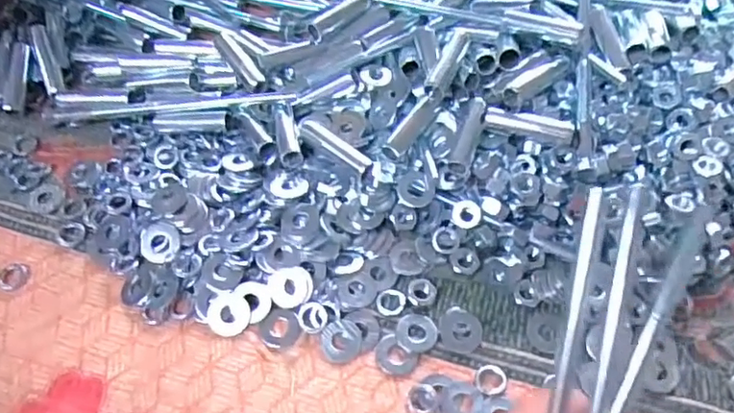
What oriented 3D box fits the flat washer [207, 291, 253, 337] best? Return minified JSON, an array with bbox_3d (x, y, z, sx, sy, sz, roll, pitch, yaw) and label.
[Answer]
[{"bbox_3d":[-0.064,0.049,0.260,0.019,0.004,0.019,0,58,0],"label":"flat washer"}]

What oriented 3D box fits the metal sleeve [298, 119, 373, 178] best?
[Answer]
[{"bbox_3d":[-0.016,-0.031,0.294,0.045,0.006,0.010,35,64,19],"label":"metal sleeve"}]

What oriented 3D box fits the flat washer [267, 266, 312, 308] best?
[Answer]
[{"bbox_3d":[-0.036,0.038,0.269,0.020,0.004,0.019,-1,58,0],"label":"flat washer"}]

